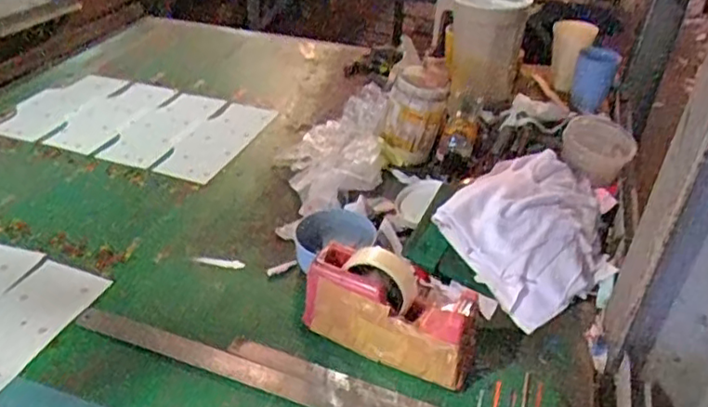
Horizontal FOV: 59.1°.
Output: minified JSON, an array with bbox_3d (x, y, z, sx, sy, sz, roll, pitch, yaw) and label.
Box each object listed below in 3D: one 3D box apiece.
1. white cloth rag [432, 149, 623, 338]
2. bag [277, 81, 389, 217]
[{"bbox_3d":[0.271,0.025,0.889,0.288,0.059,0.211,-27,71,-35],"label":"white cloth rag"},{"bbox_3d":[-0.036,-0.093,1.033,0.179,0.109,0.236,3,34,-2],"label":"bag"}]

